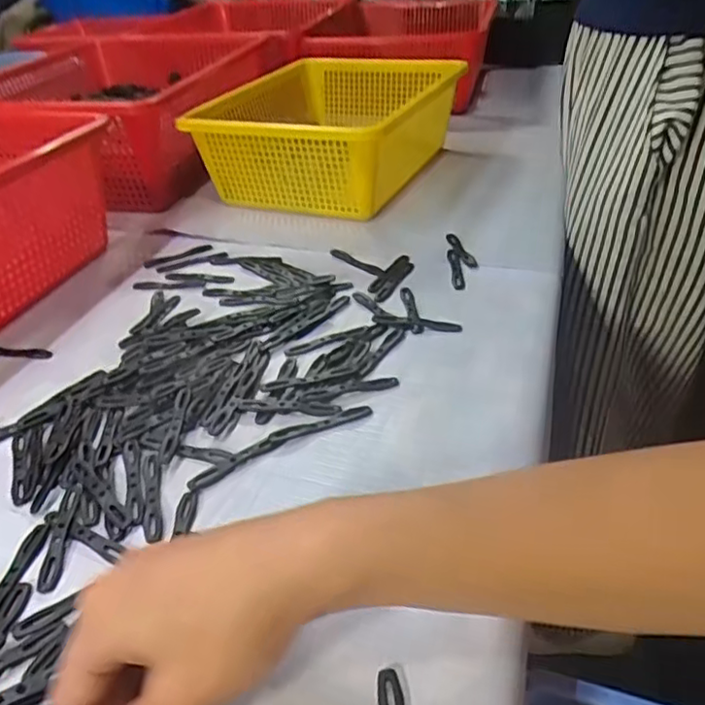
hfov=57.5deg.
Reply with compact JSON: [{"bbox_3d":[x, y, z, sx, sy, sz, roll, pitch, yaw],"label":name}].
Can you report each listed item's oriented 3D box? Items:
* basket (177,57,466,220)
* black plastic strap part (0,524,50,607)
[{"bbox_3d":[-0.018,-0.270,0.772,0.237,0.111,0.338,13,39,23],"label":"basket"},{"bbox_3d":[-0.177,0.116,0.333,0.013,0.004,0.067,2,36,9],"label":"black plastic strap part"}]

